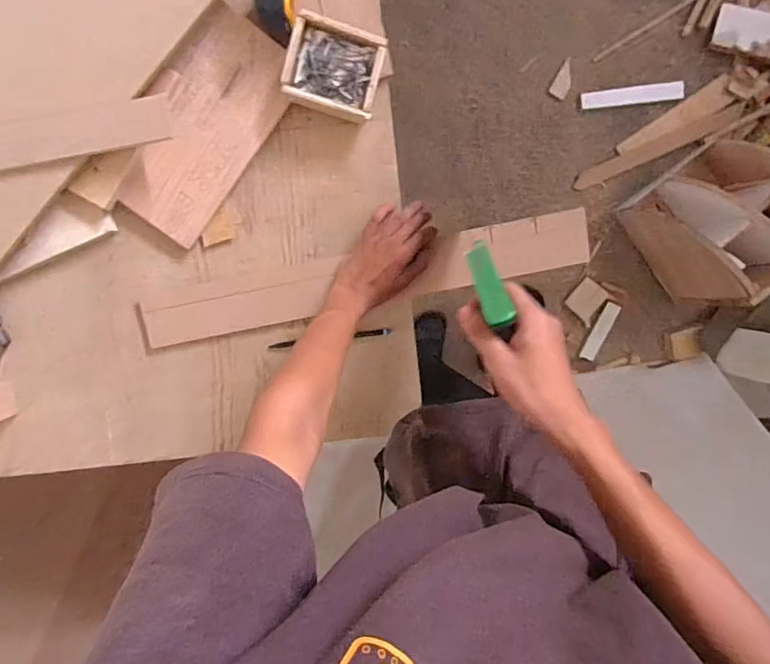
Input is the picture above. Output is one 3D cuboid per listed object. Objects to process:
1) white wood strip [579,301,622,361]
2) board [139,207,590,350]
[{"bbox_3d":[0.644,0.000,1.468,0.048,0.018,0.180,20,98,-2],"label":"white wood strip"},{"bbox_3d":[-0.028,-0.072,0.670,0.603,0.019,0.073,-11,99,1],"label":"board"}]

